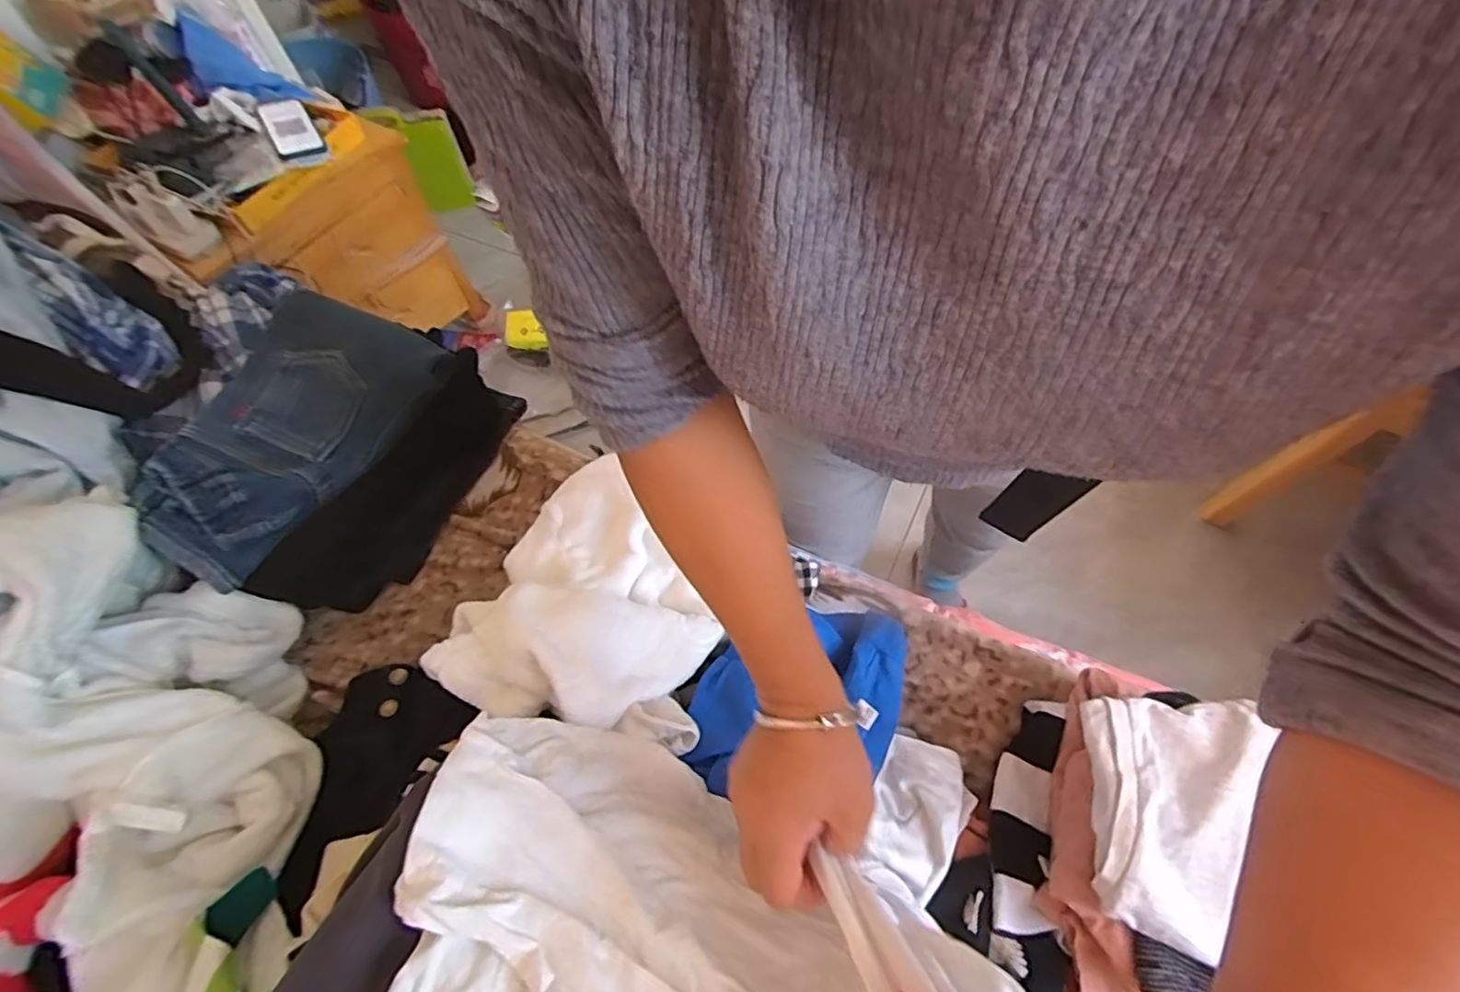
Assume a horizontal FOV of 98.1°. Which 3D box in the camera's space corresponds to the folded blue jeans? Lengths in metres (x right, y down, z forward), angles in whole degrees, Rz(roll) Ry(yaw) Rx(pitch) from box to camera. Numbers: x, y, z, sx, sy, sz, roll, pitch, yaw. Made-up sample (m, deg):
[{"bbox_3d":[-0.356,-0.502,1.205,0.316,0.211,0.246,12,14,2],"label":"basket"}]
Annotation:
[{"bbox_3d":[-0.473,-0.084,0.662,0.201,0.067,0.317,26,64,17],"label":"folded blue jeans"}]

